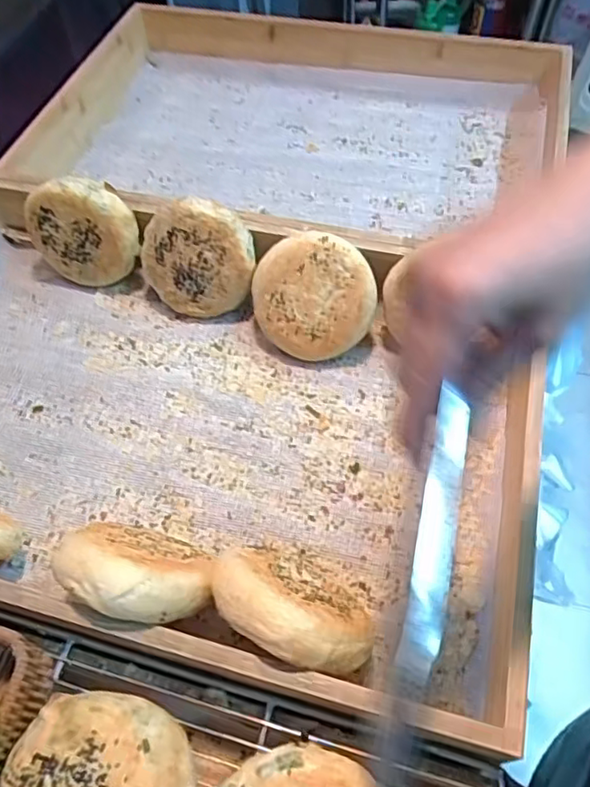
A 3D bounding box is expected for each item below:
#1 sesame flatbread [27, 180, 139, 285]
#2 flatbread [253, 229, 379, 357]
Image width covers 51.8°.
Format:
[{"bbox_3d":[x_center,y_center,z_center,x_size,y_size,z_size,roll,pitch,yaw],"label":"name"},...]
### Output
[{"bbox_3d":[-0.220,-0.169,0.637,0.116,0.111,0.036,6,42,9],"label":"sesame flatbread"},{"bbox_3d":[0.017,-0.091,0.578,0.115,0.115,0.016,2,13,13],"label":"flatbread"}]

